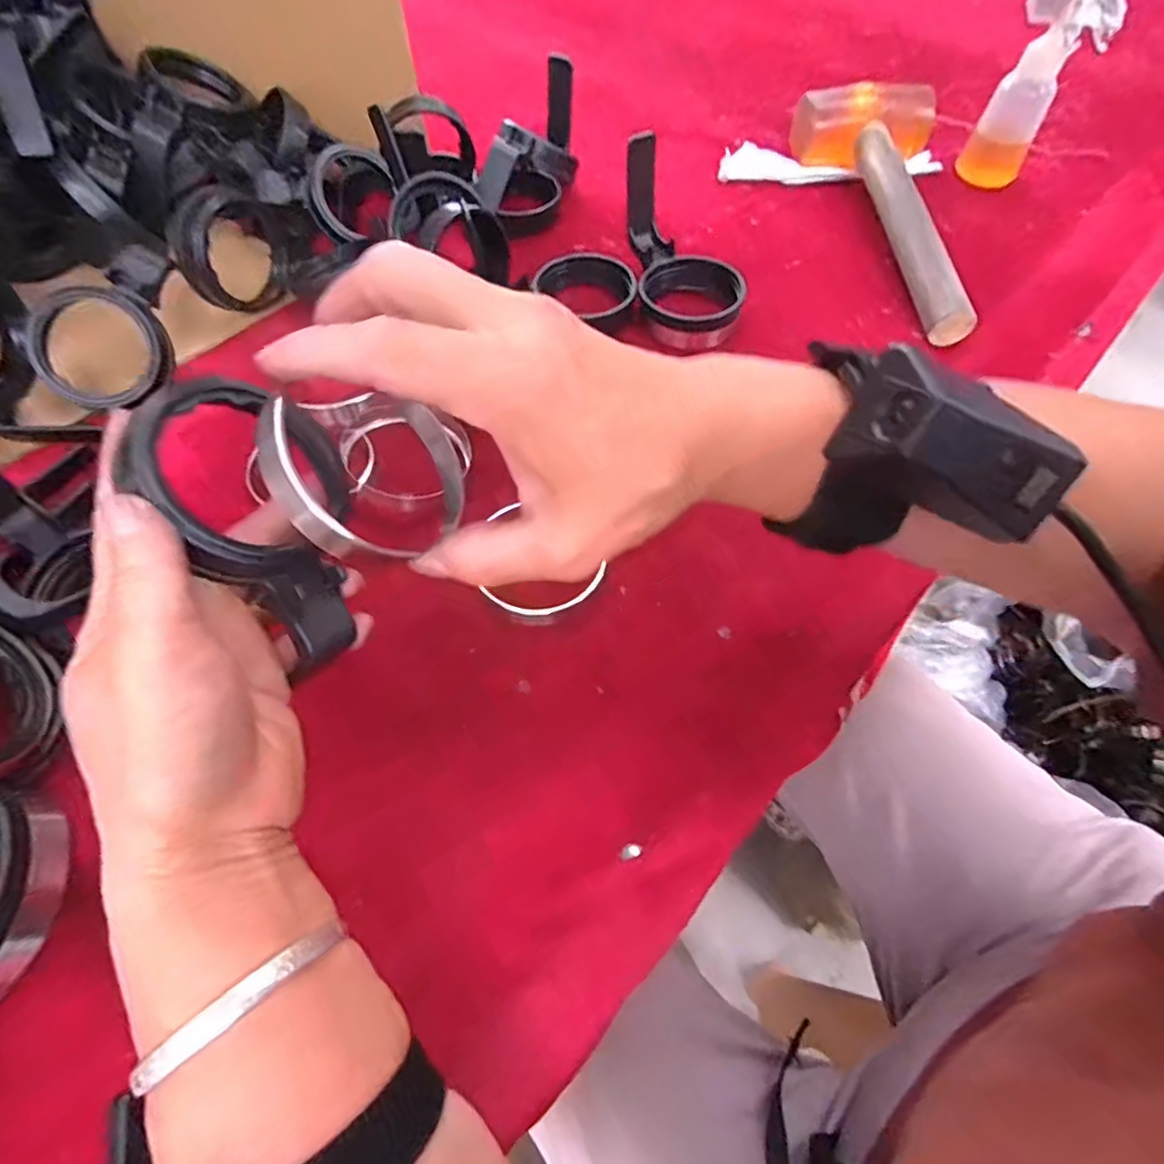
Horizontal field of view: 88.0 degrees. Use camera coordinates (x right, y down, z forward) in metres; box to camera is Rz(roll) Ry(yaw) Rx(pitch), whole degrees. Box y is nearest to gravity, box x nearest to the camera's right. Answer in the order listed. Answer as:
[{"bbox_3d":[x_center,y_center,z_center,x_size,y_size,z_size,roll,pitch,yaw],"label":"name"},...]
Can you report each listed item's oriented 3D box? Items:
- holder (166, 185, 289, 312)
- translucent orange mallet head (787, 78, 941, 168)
[{"bbox_3d":[-0.224,-0.214,0.390,0.025,0.066,0.066,26,63,15],"label":"holder"},{"bbox_3d":[0.239,-0.391,0.517,0.106,0.057,0.036,-8,59,-5],"label":"translucent orange mallet head"}]

